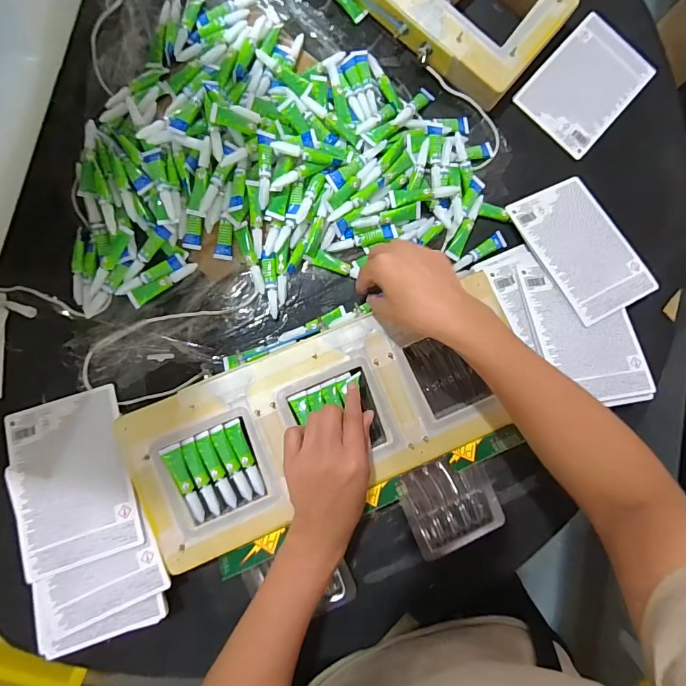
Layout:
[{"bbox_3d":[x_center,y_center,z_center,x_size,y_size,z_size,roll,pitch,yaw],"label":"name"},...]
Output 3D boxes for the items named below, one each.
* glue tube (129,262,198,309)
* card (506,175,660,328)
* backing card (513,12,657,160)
[{"bbox_3d":[-0.201,-0.068,0.453,0.081,0.009,0.018,-33,90,-6],"label":"glue tube"},{"bbox_3d":[0.283,-0.115,0.485,0.113,0.008,0.170,-25,78,-12],"label":"card"},{"bbox_3d":[0.315,-0.335,0.524,0.115,0.008,0.166,42,84,-1],"label":"backing card"}]

